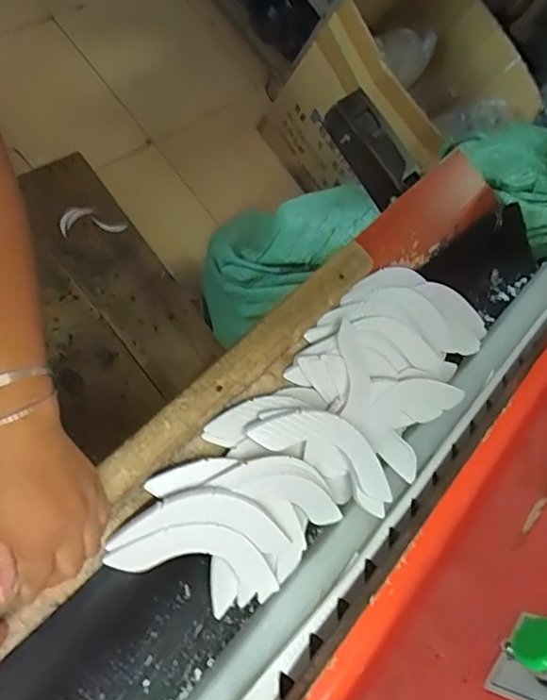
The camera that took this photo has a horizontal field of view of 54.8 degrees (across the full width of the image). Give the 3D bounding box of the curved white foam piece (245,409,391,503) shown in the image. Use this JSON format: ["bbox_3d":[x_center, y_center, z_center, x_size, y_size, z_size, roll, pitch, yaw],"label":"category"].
[{"bbox_3d":[0.056,0.097,0.537,0.165,0.012,0.056,28,83,-15],"label":"curved white foam piece"}]

